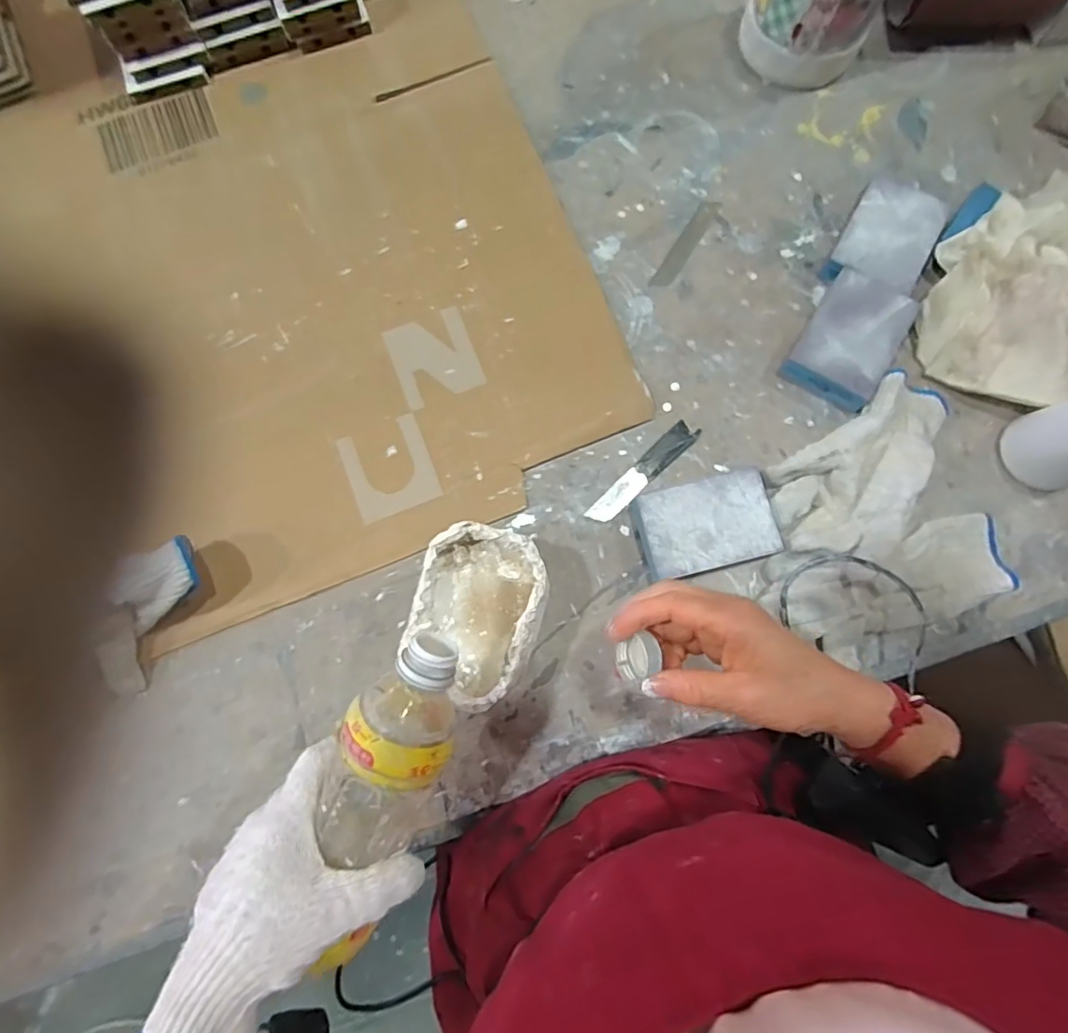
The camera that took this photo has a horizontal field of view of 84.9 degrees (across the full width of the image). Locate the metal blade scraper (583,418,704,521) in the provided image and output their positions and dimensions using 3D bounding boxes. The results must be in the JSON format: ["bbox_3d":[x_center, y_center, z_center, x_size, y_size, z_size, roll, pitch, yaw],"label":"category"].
[{"bbox_3d":[0.088,-0.035,0.474,0.110,0.006,0.021,-43,82,-7],"label":"metal blade scraper"}]

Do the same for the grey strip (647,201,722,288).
[{"bbox_3d":[0.134,-0.240,0.513,0.018,0.004,0.099,32,81,6],"label":"grey strip"}]

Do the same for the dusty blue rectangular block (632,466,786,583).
[{"bbox_3d":[0.132,0.008,0.455,0.102,0.027,0.068,-14,79,-2],"label":"dusty blue rectangular block"}]

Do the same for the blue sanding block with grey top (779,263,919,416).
[{"bbox_3d":[0.261,-0.145,0.481,0.071,0.031,0.102,33,81,6],"label":"blue sanding block with grey top"}]

